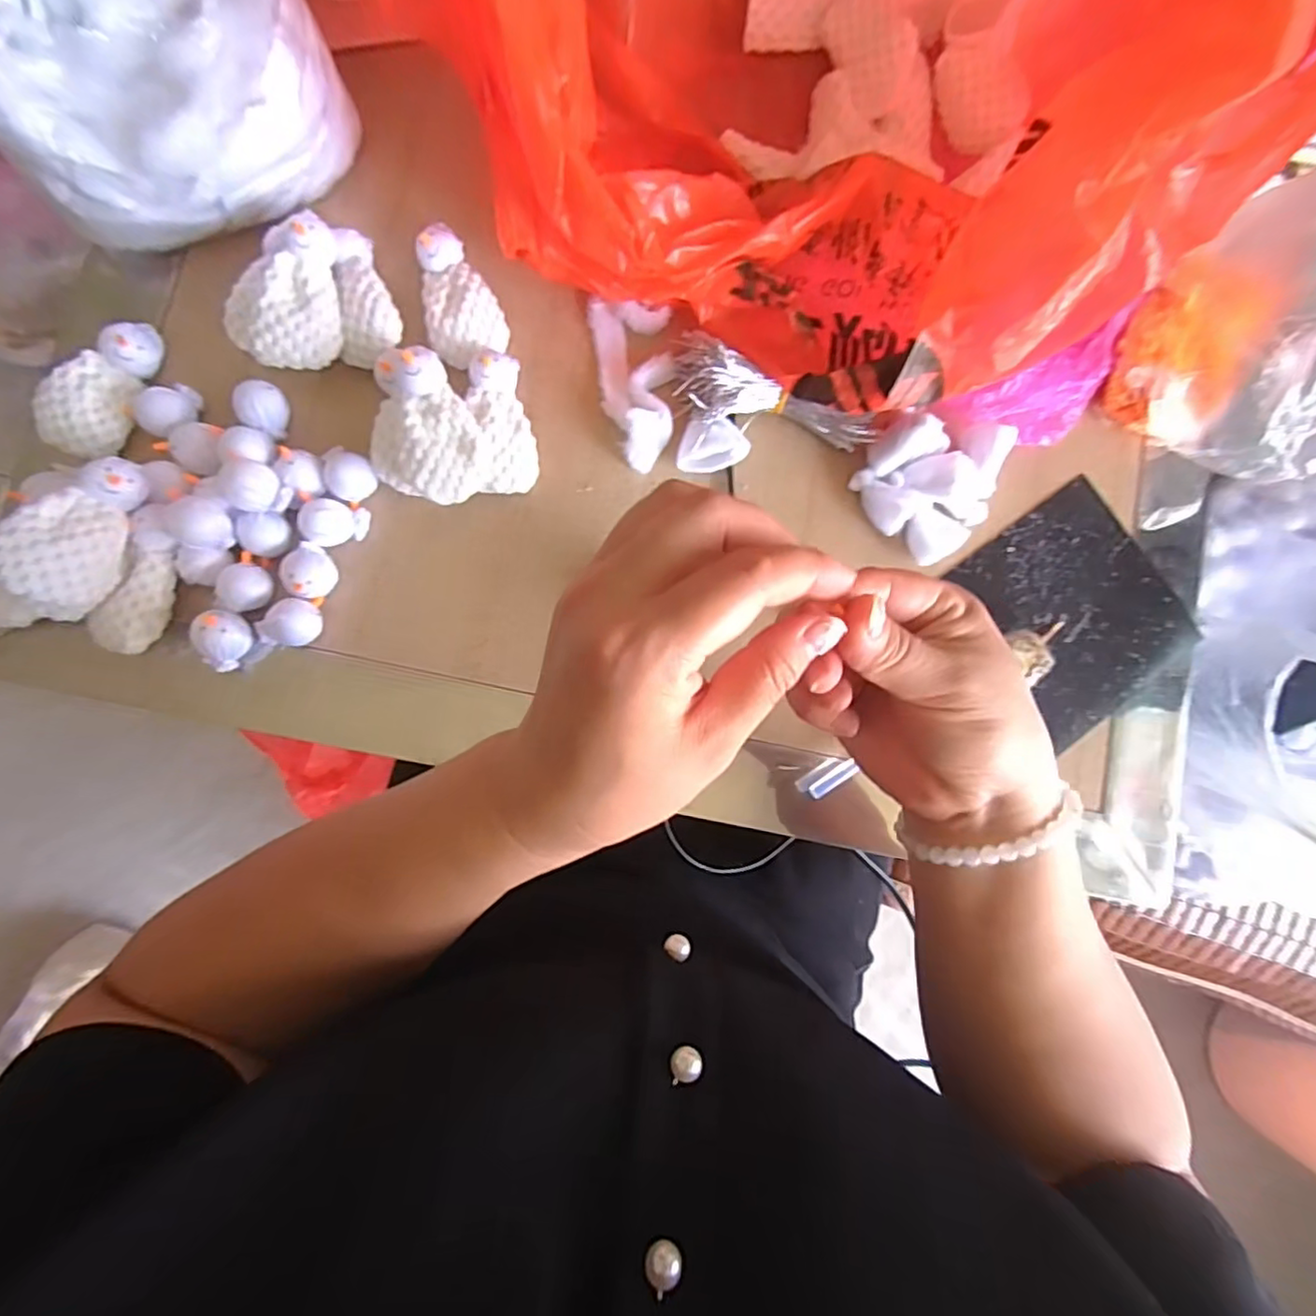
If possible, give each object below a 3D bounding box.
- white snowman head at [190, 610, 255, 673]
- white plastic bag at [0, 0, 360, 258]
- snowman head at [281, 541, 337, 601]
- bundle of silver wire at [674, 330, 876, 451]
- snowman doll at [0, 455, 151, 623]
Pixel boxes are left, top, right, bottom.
[{"bbox_3d":[-0.226,-0.010,0.325,0.027,0.027,0.022,-40,88,-8],"label":"white snowman head"},{"bbox_3d":[-0.235,-0.283,0.282,0.124,0.139,0.128,12,82,-4],"label":"white plastic bag"},{"bbox_3d":[-0.186,-0.045,0.334,0.025,0.025,0.026,1,83,-5],"label":"snowman head"},{"bbox_3d":[0.067,-0.145,0.357,0.122,0.028,0.045,22,82,-2],"label":"bundle of silver wire"},{"bbox_3d":[-0.270,-0.058,0.288,0.027,0.037,0.078,17,82,-3],"label":"snowman doll"}]

